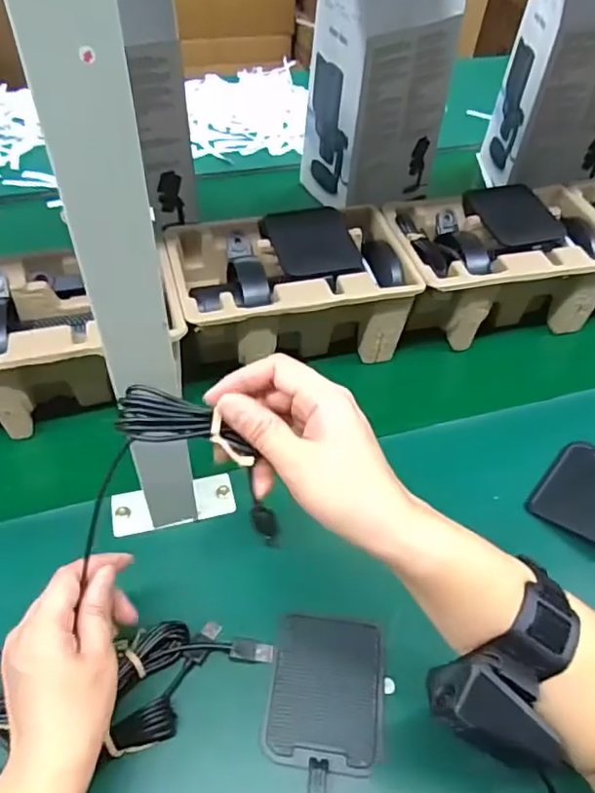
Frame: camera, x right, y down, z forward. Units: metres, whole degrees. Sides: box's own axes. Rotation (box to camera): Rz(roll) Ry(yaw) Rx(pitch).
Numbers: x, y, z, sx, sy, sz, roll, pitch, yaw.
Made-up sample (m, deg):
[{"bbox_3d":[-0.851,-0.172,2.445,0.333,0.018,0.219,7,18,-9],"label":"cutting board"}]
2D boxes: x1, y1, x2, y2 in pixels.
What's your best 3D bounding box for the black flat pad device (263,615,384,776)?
[{"bbox_3d":[0.020,0.203,0.409,0.077,0.004,0.096,6,51,3],"label":"black flat pad device"}]

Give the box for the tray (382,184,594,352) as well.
[{"bbox_3d":[0.215,-0.144,0.655,0.225,0.102,0.145,-11,52,-11],"label":"tray"}]

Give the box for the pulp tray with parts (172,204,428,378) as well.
[{"bbox_3d":[-0.006,-0.101,0.609,0.223,0.113,0.136,-12,52,-12],"label":"pulp tray with parts"}]

